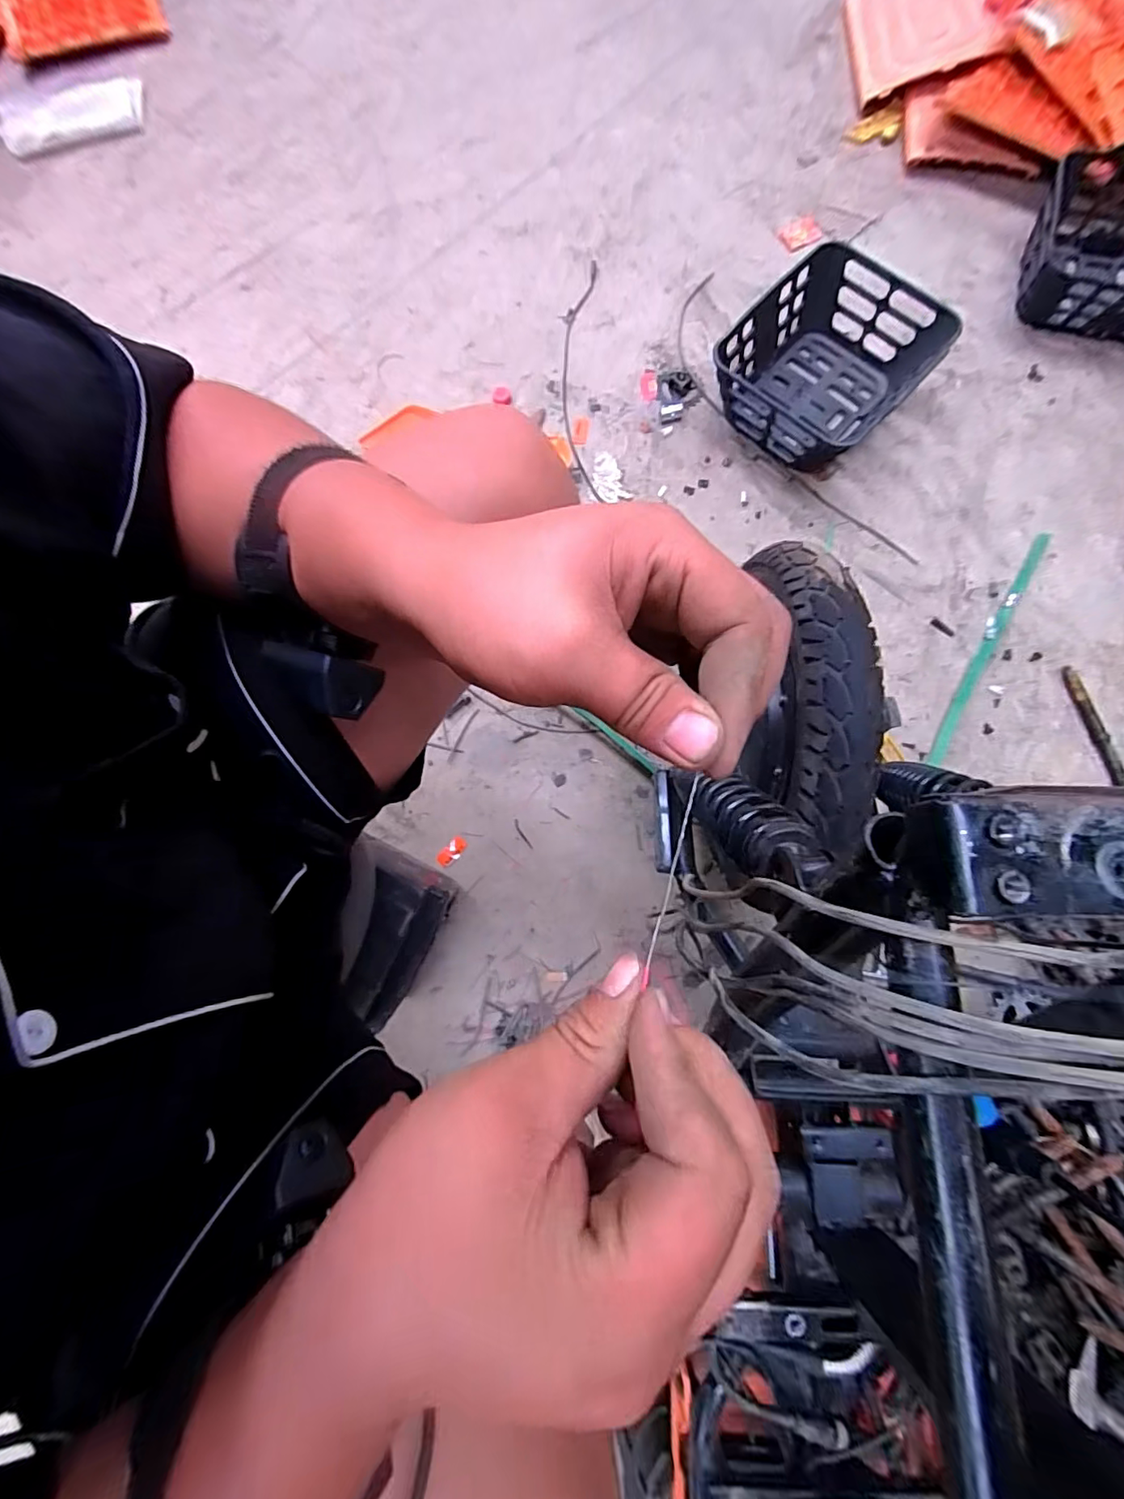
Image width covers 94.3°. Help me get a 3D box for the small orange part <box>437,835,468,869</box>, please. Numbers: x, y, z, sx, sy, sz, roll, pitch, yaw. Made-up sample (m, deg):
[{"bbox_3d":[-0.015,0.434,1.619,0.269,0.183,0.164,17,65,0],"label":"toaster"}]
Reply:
[{"bbox_3d":[-0.165,0.153,0.783,0.051,0.004,0.026,-42,80,-8],"label":"small orange part"}]

